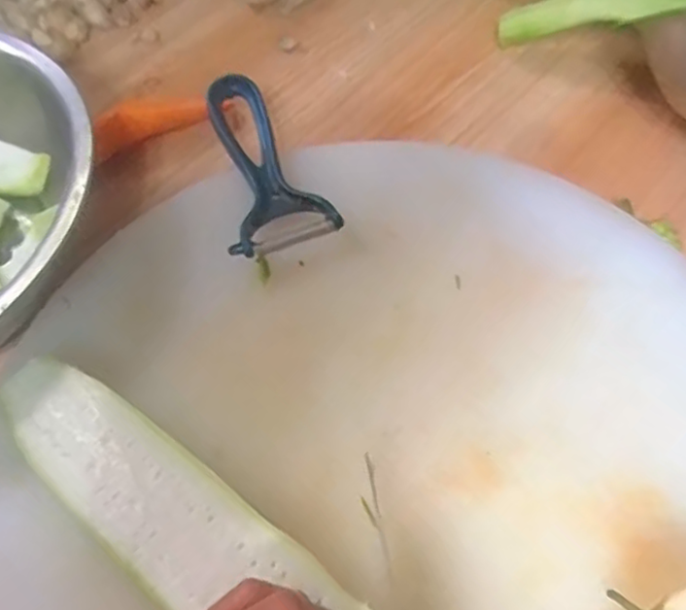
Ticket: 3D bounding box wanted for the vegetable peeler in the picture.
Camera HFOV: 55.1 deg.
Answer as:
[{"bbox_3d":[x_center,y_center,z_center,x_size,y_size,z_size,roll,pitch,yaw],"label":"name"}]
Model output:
[{"bbox_3d":[-0.055,-0.091,0.412,0.064,0.028,0.129,-20,60,-11],"label":"vegetable peeler"}]

